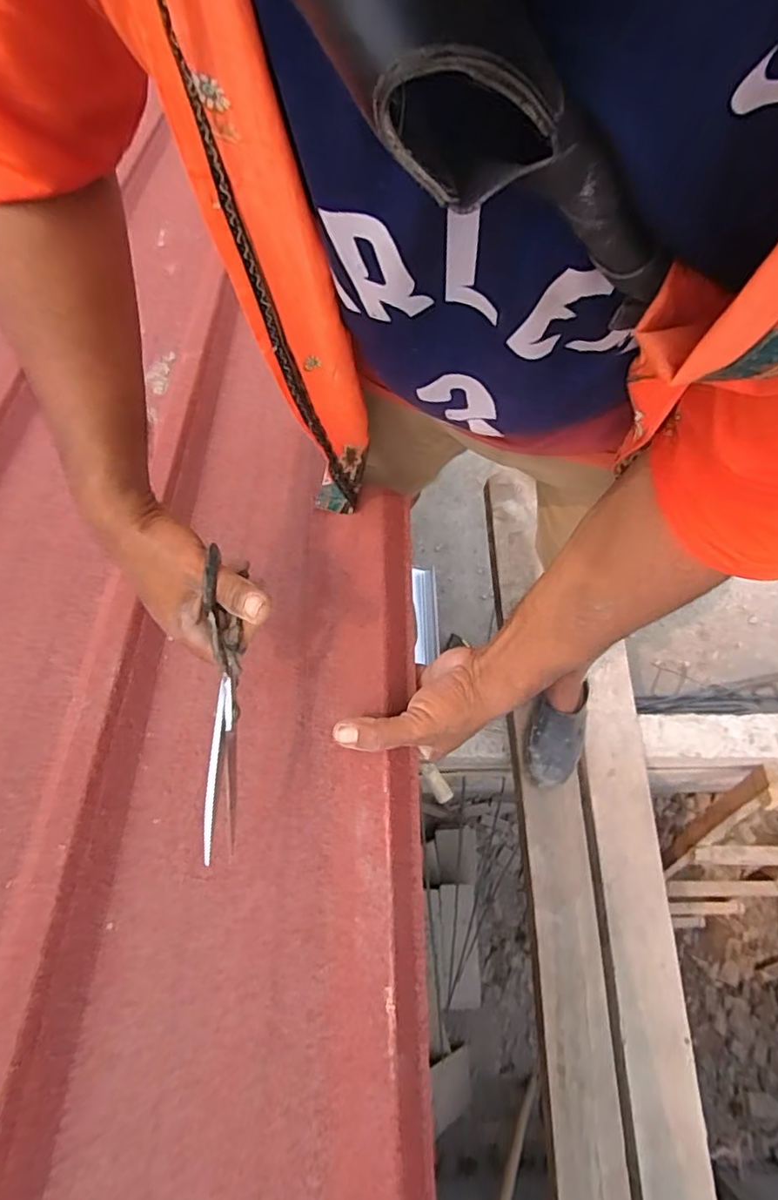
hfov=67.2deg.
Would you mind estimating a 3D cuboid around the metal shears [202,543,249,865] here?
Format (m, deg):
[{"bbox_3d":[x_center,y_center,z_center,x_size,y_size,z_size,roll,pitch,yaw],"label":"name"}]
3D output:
[{"bbox_3d":[-0.123,0.072,0.433,0.015,0.084,0.211,-2,81,1],"label":"metal shears"}]

